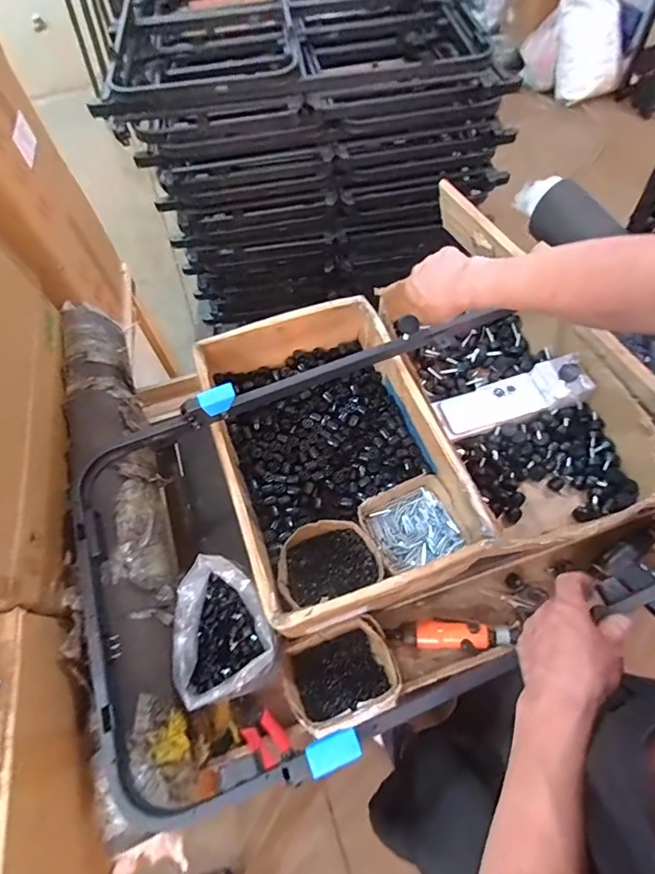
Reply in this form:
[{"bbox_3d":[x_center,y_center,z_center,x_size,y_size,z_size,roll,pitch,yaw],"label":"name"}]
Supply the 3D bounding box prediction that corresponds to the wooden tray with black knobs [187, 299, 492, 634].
[{"bbox_3d":[0.003,0.018,0.775,0.350,0.149,0.525,-19,63,-7],"label":"wooden tray with black knobs"}]

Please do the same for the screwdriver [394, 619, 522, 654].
[{"bbox_3d":[0.211,0.329,0.727,0.194,0.035,0.044,3,63,4],"label":"screwdriver"}]

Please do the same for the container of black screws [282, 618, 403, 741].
[{"bbox_3d":[0.021,0.369,0.677,0.167,0.085,0.129,-18,63,-6],"label":"container of black screws"}]

